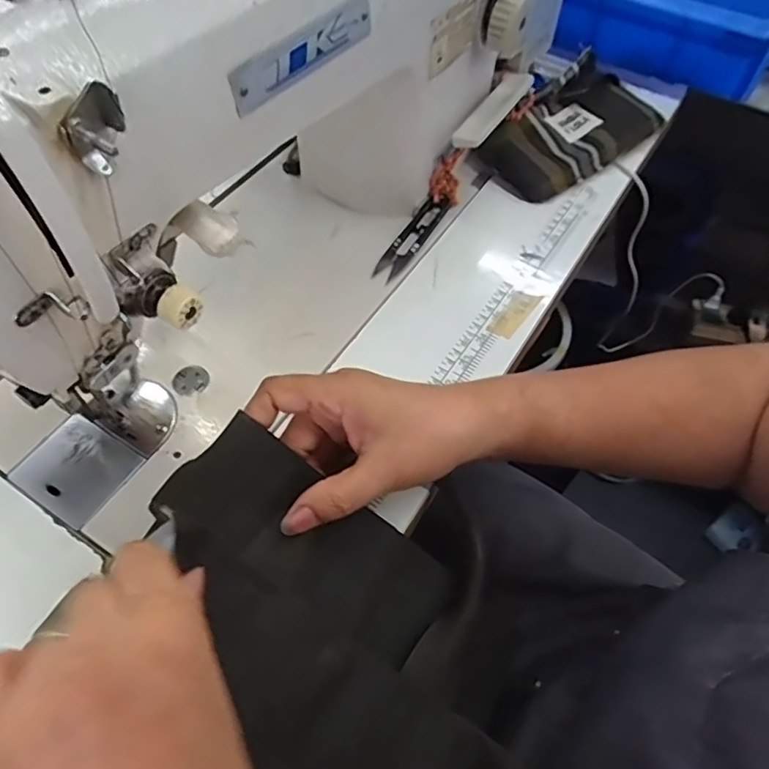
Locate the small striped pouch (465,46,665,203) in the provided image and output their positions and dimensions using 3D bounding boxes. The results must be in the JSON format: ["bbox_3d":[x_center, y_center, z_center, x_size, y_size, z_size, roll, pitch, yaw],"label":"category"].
[{"bbox_3d":[0.178,-0.243,0.546,0.201,0.036,0.093,-39,64,-23],"label":"small striped pouch"}]

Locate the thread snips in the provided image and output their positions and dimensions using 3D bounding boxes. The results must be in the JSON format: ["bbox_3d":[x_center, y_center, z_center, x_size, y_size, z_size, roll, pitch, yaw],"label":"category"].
[{"bbox_3d":[0.023,-0.122,0.481,0.024,0.011,0.101,24,60,15],"label":"thread snips"}]

